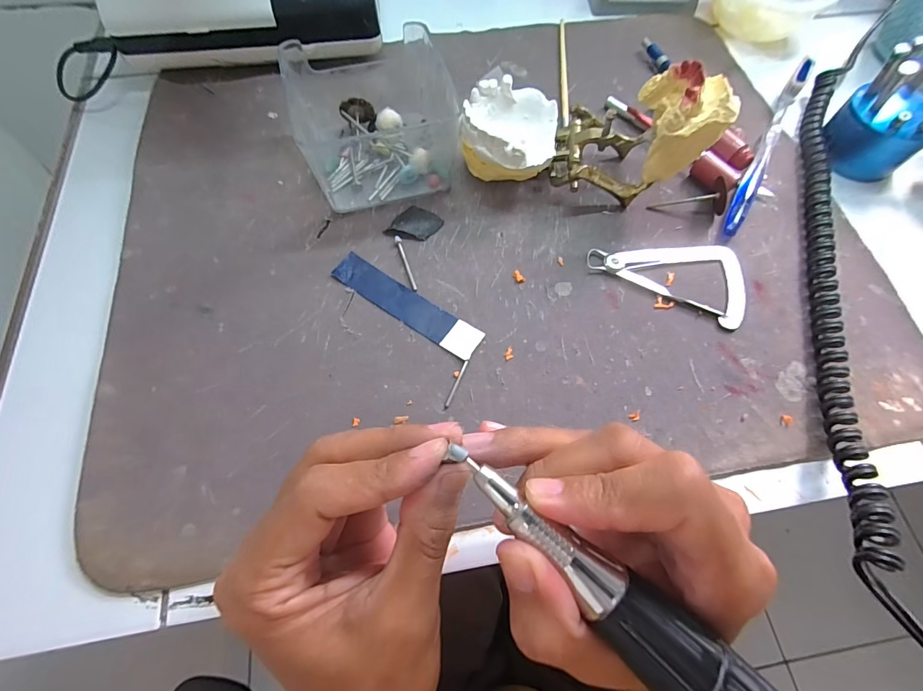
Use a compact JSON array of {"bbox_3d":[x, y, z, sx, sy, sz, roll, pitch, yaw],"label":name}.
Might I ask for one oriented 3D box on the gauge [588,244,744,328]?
[{"bbox_3d":[0.136,-0.053,0.271,0.098,0.005,0.058,25,69,9],"label":"gauge"}]

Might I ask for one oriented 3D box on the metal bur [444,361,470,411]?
[{"bbox_3d":[-0.003,0.022,0.236,0.004,0.004,0.031,20,68,7],"label":"metal bur"}]

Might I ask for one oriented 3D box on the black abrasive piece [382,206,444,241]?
[{"bbox_3d":[-0.031,-0.080,0.278,0.027,0.005,0.029,33,70,12],"label":"black abrasive piece"}]

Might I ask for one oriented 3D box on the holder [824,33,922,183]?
[{"bbox_3d":[0.304,-0.163,0.290,0.059,0.066,0.058,-36,72,-15],"label":"holder"}]

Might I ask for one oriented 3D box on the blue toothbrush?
[{"bbox_3d":[0.226,-0.149,0.307,0.011,0.021,0.184,30,69,11],"label":"blue toothbrush"}]

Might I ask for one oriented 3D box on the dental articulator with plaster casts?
[{"bbox_3d":[0.076,-0.139,0.269,0.153,0.074,0.073,2,67,-1],"label":"dental articulator with plaster casts"}]

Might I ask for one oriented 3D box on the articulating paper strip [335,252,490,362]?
[{"bbox_3d":[-0.034,-0.025,0.255,0.101,0.004,0.021,32,70,12],"label":"articulating paper strip"}]

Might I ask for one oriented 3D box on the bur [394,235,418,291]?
[{"bbox_3d":[-0.036,-0.053,0.267,0.004,0.004,0.042,-17,68,-8],"label":"bur"}]

